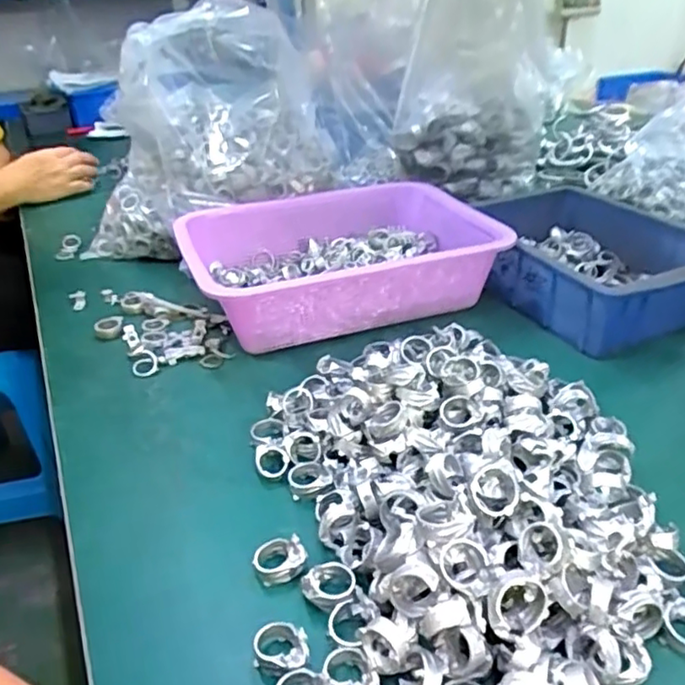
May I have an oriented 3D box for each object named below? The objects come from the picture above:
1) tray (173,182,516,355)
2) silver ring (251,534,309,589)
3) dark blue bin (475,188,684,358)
[{"bbox_3d":[-0.003,-0.093,0.653,0.280,0.073,0.212,-12,33,-15],"label":"tray"},{"bbox_3d":[-0.036,0.125,0.358,0.030,0.020,0.021,-5,31,-5],"label":"silver ring"},{"bbox_3d":[0.253,-0.089,0.643,0.190,0.068,0.243,-15,33,-20],"label":"dark blue bin"}]

